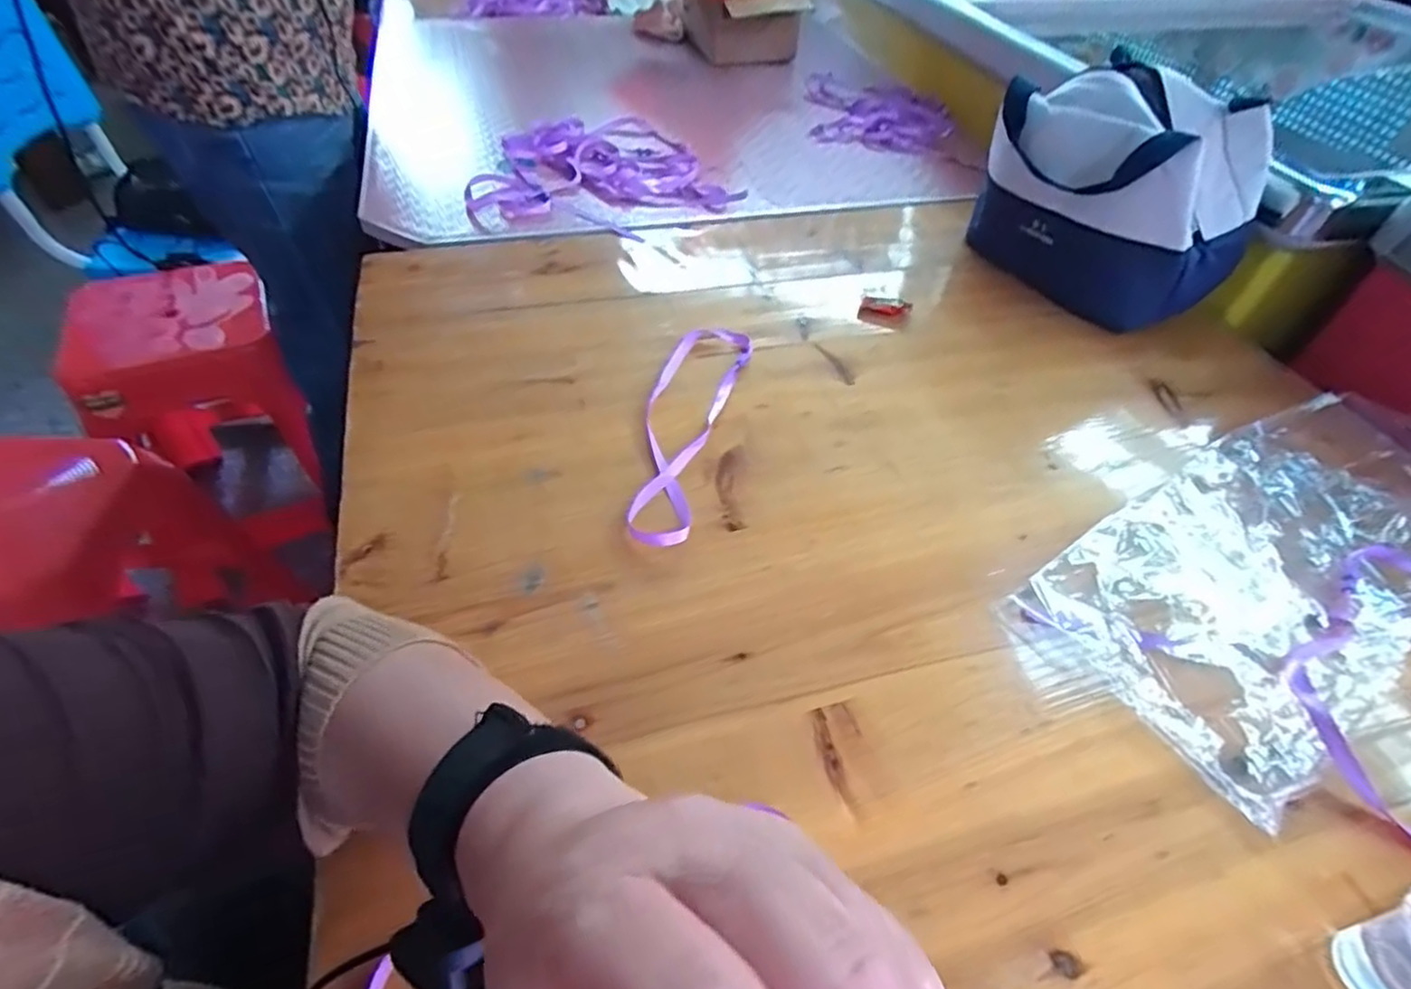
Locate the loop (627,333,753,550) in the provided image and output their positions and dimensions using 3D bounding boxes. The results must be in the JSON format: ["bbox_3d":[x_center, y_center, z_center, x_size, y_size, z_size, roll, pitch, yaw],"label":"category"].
[{"bbox_3d":[-0.017,-0.060,0.528,0.066,0.009,0.249,13,49,6],"label":"loop"}]

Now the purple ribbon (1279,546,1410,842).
[{"bbox_3d":[0.406,0.100,0.411,0.085,0.017,0.215,27,52,18],"label":"purple ribbon"}]

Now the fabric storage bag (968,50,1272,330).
[{"bbox_3d":[0.395,-0.289,0.650,0.112,0.186,0.234,-29,57,-27],"label":"fabric storage bag"}]

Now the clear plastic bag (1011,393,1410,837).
[{"bbox_3d":[0.399,0.039,0.453,0.376,0.041,0.174,-25,55,-25],"label":"clear plastic bag"}]

